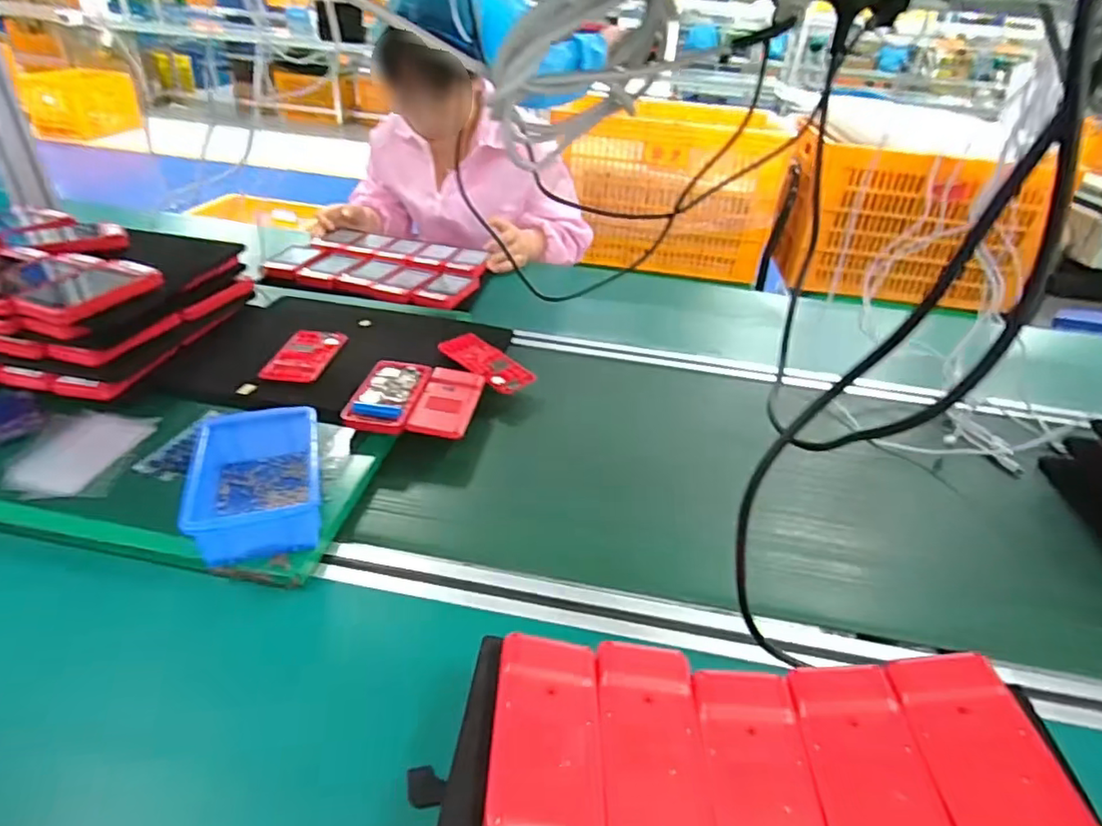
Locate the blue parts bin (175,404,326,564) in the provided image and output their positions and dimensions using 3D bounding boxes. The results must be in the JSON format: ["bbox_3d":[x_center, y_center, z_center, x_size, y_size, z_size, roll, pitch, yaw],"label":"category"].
[{"bbox_3d":[-0.254,0.058,0.525,0.097,0.050,0.143,-7,36,-17],"label":"blue parts bin"}]

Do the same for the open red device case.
[{"bbox_3d":[-0.148,-0.020,0.663,0.130,0.013,0.120,5,34,0],"label":"open red device case"}]

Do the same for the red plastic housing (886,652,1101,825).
[{"bbox_3d":[0.241,0.194,0.334,0.060,0.022,0.116,-9,32,10],"label":"red plastic housing"}]

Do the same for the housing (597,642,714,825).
[{"bbox_3d":[0.059,0.190,0.352,0.060,0.008,0.116,5,34,0],"label":"housing"}]

